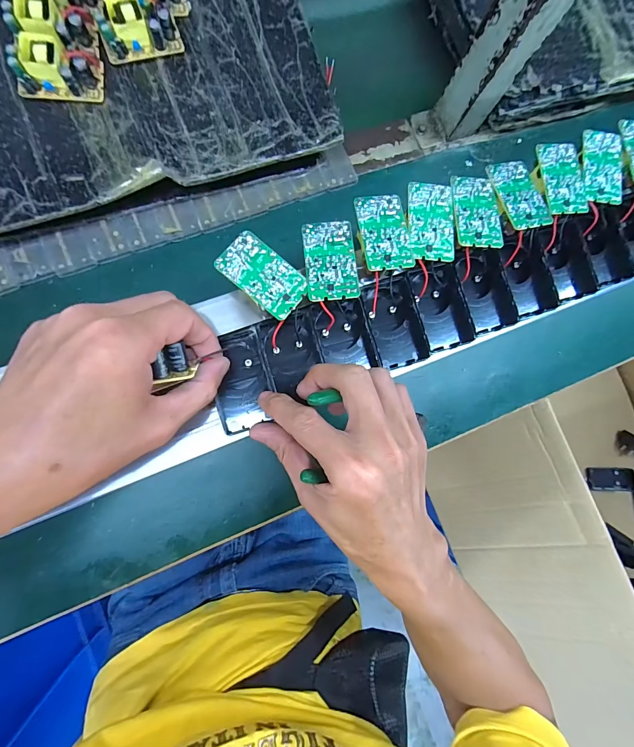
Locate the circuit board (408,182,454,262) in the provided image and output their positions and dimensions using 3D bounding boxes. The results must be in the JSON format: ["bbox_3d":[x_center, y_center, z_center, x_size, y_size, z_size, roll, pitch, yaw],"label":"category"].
[{"bbox_3d":[0.090,-0.120,0.268,0.037,0.004,0.063,1,83,-8],"label":"circuit board"}]

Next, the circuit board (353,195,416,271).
[{"bbox_3d":[0.052,-0.110,0.262,0.037,0.009,0.062,-6,84,-8],"label":"circuit board"}]

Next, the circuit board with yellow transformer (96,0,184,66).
[{"bbox_3d":[-0.151,-0.292,0.287,0.062,0.022,0.035,-18,88,-9],"label":"circuit board with yellow transformer"}]

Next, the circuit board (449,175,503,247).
[{"bbox_3d":[0.128,-0.130,0.272,0.037,0.010,0.062,1,83,-8],"label":"circuit board"}]

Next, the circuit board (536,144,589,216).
[{"bbox_3d":[0.210,-0.166,0.289,0.038,0.004,0.062,-6,84,-8],"label":"circuit board"}]

